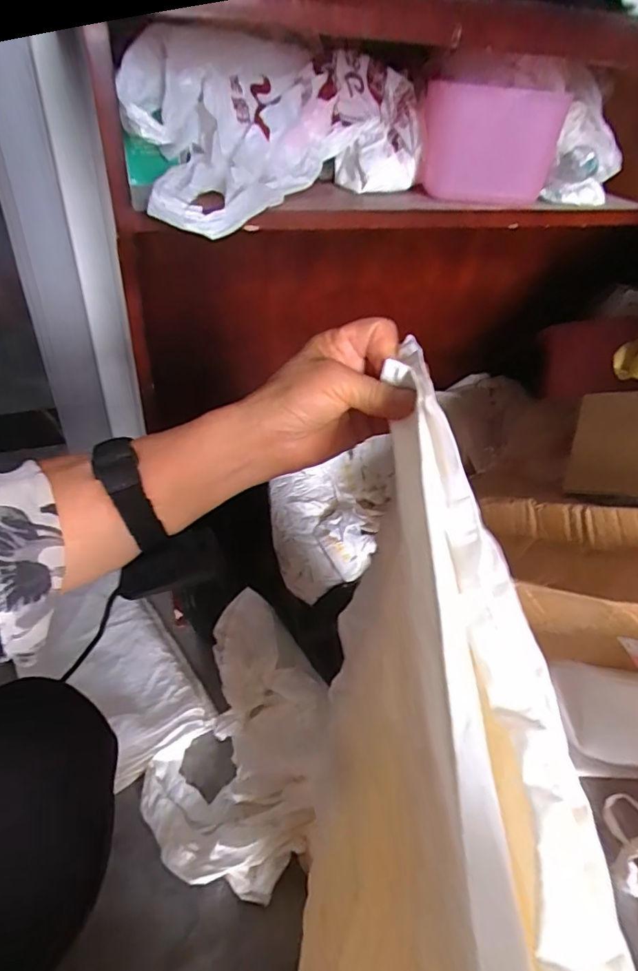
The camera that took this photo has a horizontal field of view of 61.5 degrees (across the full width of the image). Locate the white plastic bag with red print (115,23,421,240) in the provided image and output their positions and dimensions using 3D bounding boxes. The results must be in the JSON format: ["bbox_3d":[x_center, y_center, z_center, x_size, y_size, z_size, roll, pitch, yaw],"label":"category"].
[{"bbox_3d":[-0.028,-0.315,0.479,0.116,0.104,0.317,32,45,30],"label":"white plastic bag with red print"}]

